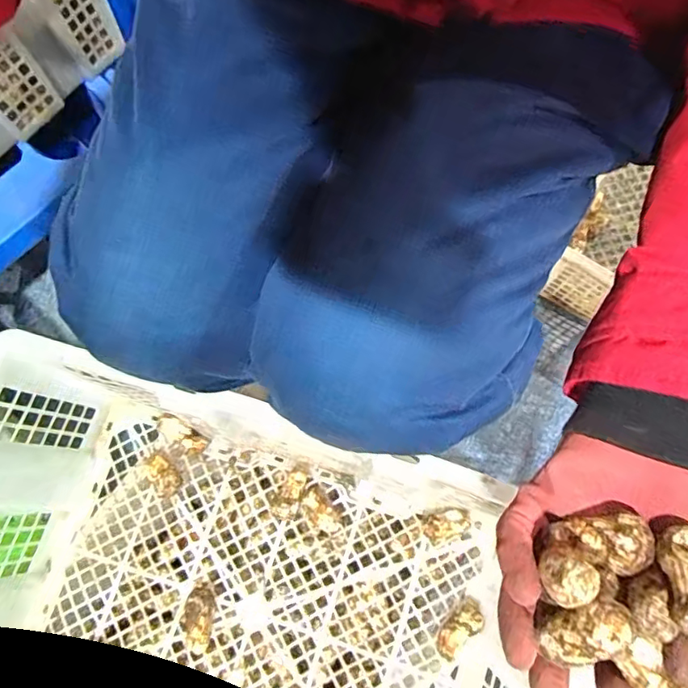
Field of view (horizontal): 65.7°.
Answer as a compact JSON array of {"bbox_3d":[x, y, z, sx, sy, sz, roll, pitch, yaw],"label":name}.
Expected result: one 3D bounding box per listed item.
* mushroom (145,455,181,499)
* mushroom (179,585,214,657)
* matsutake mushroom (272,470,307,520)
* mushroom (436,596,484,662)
[{"bbox_3d":[-0.174,0.128,0.516,0.043,0.028,0.026,42,80,11],"label":"mushroom"},{"bbox_3d":[-0.136,0.252,0.489,0.032,0.025,0.055,11,76,4],"label":"mushroom"},{"bbox_3d":[-0.052,0.145,0.518,0.024,0.024,0.045,20,77,6],"label":"matsutake mushroom"},{"bbox_3d":[0.102,0.255,0.478,0.023,0.030,0.053,35,79,9],"label":"mushroom"}]

